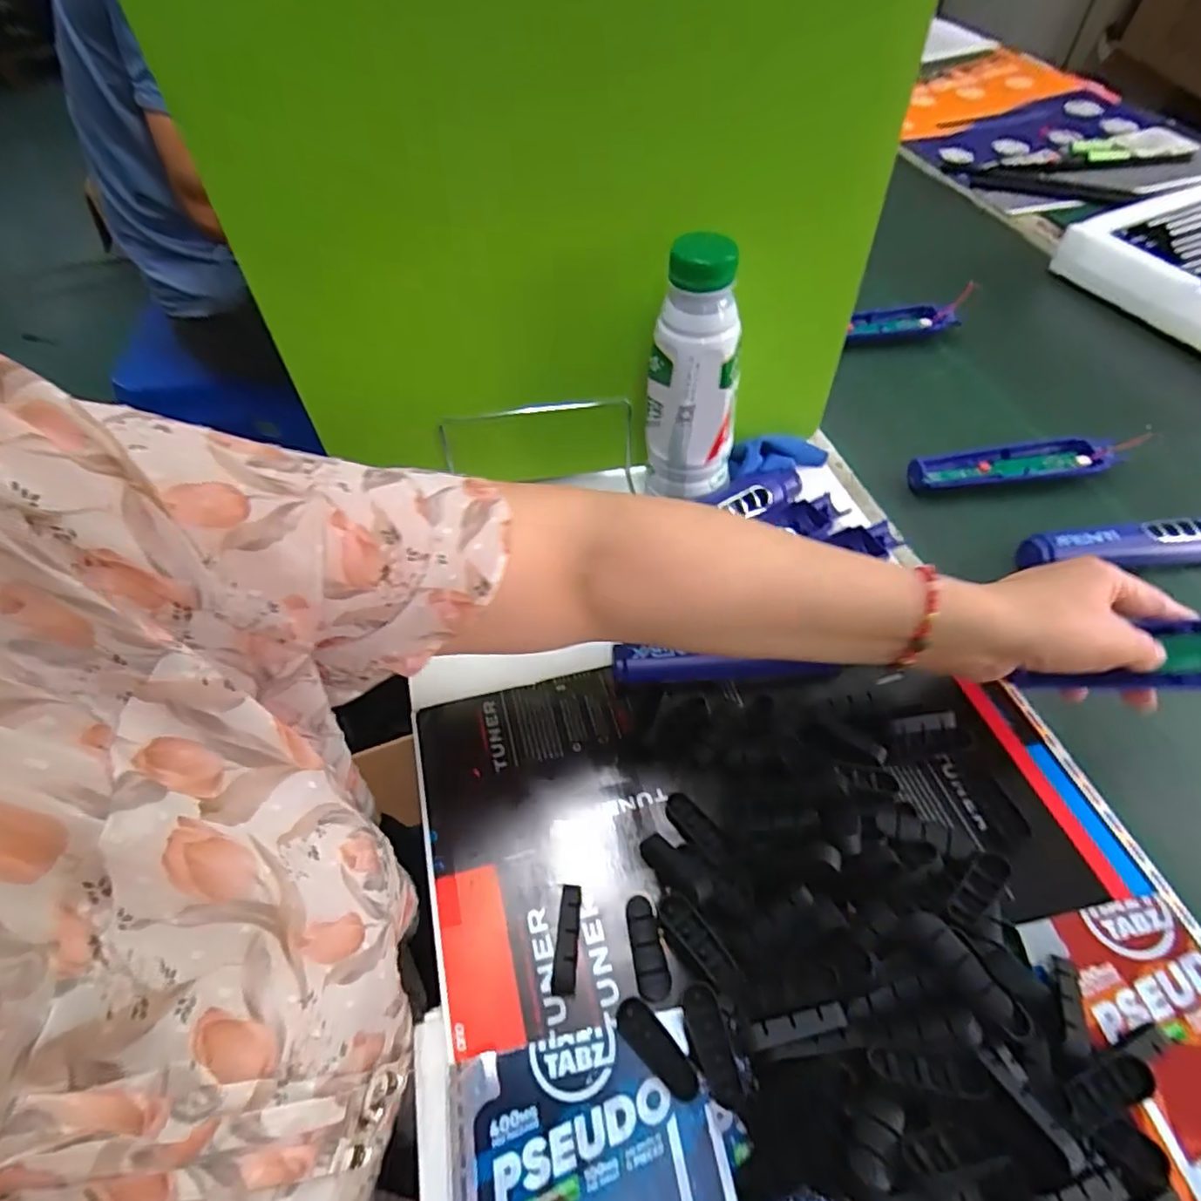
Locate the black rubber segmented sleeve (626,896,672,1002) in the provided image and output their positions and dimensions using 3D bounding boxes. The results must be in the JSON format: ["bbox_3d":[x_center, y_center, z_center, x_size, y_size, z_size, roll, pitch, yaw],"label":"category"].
[{"bbox_3d":[0.024,0.178,0.323,0.016,0.012,0.046,-10,54,-4],"label":"black rubber segmented sleeve"}]

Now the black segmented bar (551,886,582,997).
[{"bbox_3d":[-0.016,0.174,0.323,0.011,0.015,0.049,4,54,6],"label":"black segmented bar"}]

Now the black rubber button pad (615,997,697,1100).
[{"bbox_3d":[0.027,0.212,0.298,0.015,0.007,0.047,-37,60,-21],"label":"black rubber button pad"}]

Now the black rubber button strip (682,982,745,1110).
[{"bbox_3d":[0.051,0.201,0.285,0.017,0.004,0.047,-26,57,12],"label":"black rubber button strip"}]

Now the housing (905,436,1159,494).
[{"bbox_3d":[0.352,-0.114,0.531,0.188,0.025,0.036,-4,54,0],"label":"housing"}]

